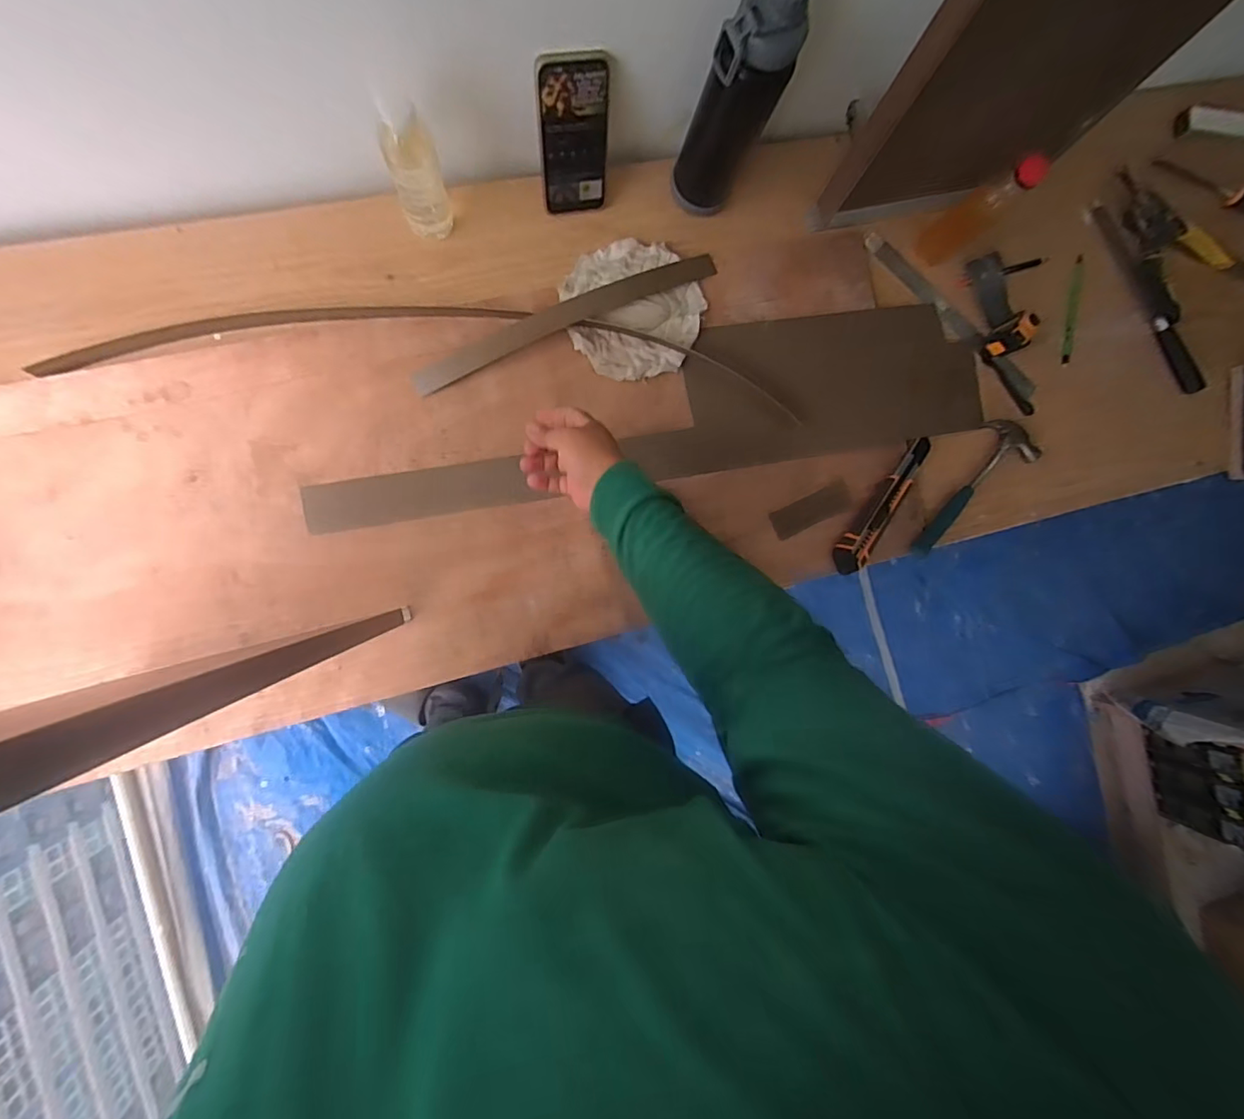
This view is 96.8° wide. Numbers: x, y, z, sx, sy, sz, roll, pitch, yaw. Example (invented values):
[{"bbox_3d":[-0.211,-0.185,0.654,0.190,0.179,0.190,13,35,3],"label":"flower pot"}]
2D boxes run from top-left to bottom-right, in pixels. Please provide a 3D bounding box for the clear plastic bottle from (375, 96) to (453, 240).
[{"bbox_3d":[-0.227,-0.418,0.614,0.058,0.168,0.046,-14,93,-8],"label":"clear plastic bottle"}]

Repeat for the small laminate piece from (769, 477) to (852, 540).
[{"bbox_3d":[0.262,-0.069,0.759,0.114,0.011,0.042,-25,82,-9],"label":"small laminate piece"}]

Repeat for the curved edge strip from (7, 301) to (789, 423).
[{"bbox_3d":[-0.216,-0.259,0.683,0.886,0.026,0.121,1,90,-9],"label":"curved edge strip"}]

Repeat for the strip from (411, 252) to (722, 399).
[{"bbox_3d":[-0.066,-0.312,0.705,0.415,0.024,0.037,-27,94,-7],"label":"strip"}]

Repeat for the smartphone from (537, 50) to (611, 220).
[{"bbox_3d":[-0.055,-0.492,0.648,0.081,0.166,0.014,-11,69,-8],"label":"smartphone"}]

